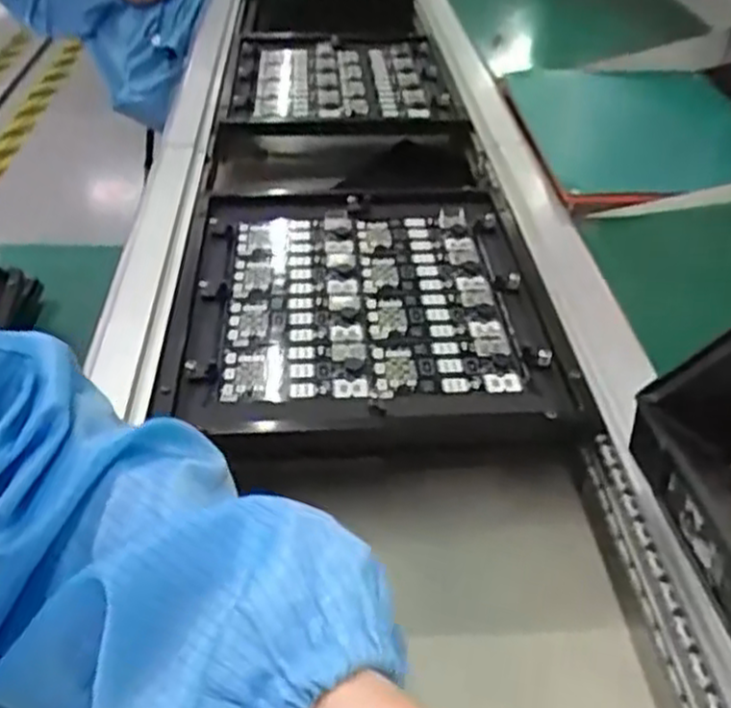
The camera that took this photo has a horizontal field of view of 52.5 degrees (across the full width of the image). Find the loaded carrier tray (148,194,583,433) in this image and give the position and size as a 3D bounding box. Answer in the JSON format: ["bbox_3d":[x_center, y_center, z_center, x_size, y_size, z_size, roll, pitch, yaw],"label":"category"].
[{"bbox_3d":[-0.004,-0.049,0.556,0.256,0.019,0.280,-1,38,-2],"label":"loaded carrier tray"}]

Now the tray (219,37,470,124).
[{"bbox_3d":[-0.032,-0.352,0.904,0.256,0.016,0.304,-2,38,-3],"label":"tray"}]

